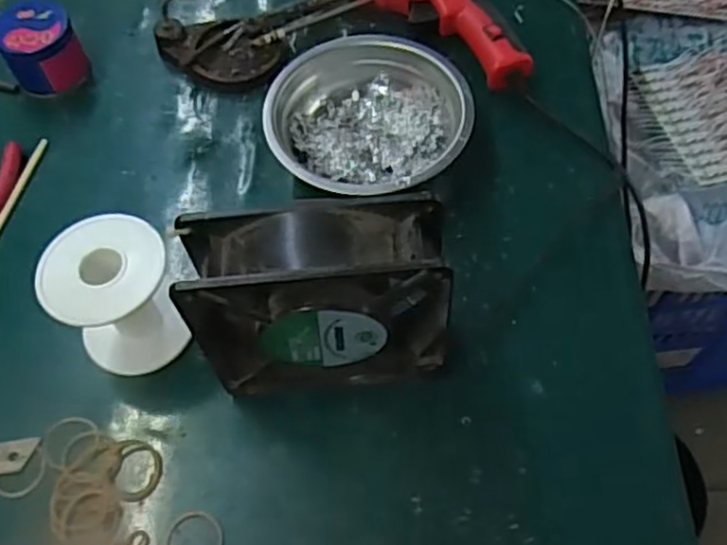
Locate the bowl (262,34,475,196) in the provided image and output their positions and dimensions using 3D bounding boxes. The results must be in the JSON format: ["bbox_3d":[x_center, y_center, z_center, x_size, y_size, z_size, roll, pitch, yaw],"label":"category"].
[{"bbox_3d":[0.003,-0.095,0.457,0.124,0.037,0.116,0,59,1],"label":"bowl"}]

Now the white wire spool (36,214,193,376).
[{"bbox_3d":[-0.134,0.014,0.391,0.061,0.066,0.063,0,59,1],"label":"white wire spool"}]

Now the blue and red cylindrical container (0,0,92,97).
[{"bbox_3d":[-0.226,-0.159,0.504,0.052,0.042,0.057,0,59,1],"label":"blue and red cylindrical container"}]

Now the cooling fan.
[{"bbox_3d":[-0.020,0.014,0.350,0.120,0.113,0.047,-5,59,-2],"label":"cooling fan"}]

